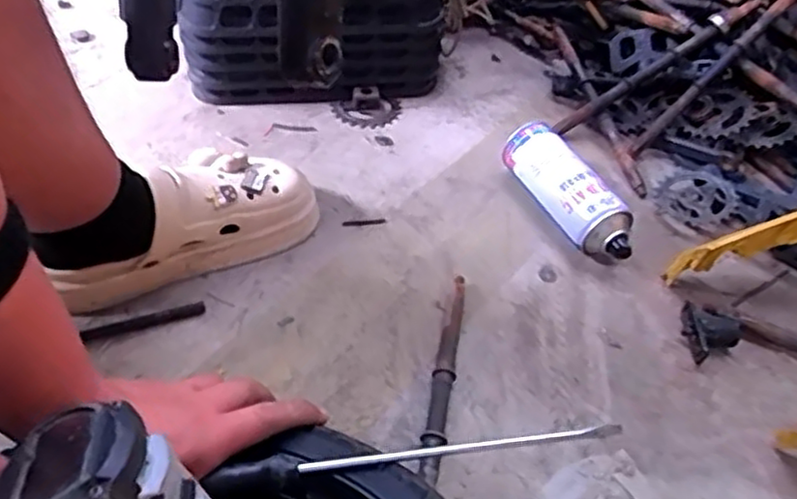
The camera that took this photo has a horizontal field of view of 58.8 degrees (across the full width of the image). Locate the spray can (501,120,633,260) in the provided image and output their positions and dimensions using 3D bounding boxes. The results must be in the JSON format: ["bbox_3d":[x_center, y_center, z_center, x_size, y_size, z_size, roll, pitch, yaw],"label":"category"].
[{"bbox_3d":[0.186,-0.062,0.793,0.066,0.064,0.196,-19,51,-23],"label":"spray can"}]

